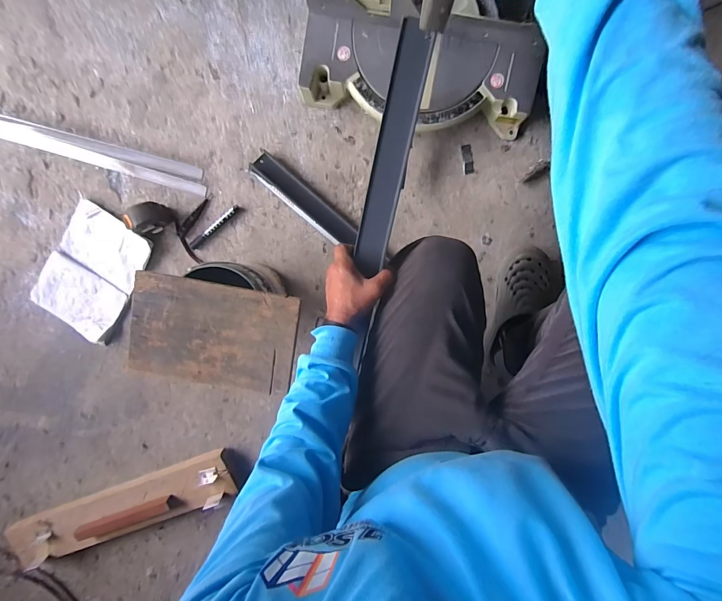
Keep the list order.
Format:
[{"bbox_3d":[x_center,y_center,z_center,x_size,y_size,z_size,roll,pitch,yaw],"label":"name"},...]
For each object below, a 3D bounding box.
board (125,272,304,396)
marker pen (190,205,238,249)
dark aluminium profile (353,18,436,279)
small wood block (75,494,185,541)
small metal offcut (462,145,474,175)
[{"bbox_3d":[-0.260,0.061,0.624,0.291,0.014,0.180,10,97,0],"label":"board"},{"bbox_3d":[-0.334,-0.167,0.811,0.143,0.012,0.013,-39,94,6],"label":"marker pen"},{"bbox_3d":[0.046,-0.213,0.536,0.052,0.017,0.344,12,104,0],"label":"dark aluminium profile"},{"bbox_3d":[-0.582,0.543,0.886,0.284,0.018,0.043,-21,96,4],"label":"small wood block"},{"bbox_3d":[0.235,-0.310,0.781,0.024,0.004,0.061,-8,96,3],"label":"small metal offcut"}]

